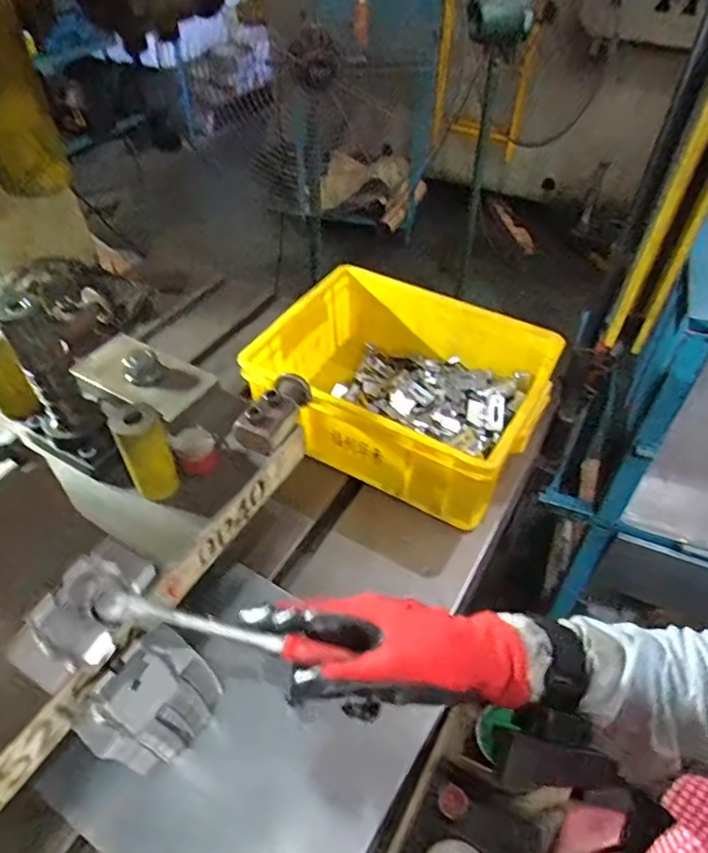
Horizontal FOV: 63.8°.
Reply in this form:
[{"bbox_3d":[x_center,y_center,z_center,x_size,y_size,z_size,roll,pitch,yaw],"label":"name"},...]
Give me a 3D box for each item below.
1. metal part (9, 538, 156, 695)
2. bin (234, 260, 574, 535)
[{"bbox_3d":[-0.176,0.118,0.366,0.058,0.030,0.087,16,50,15],"label":"metal part"},{"bbox_3d":[0.063,-0.058,0.757,0.346,0.128,0.263,24,52,21],"label":"bin"}]

